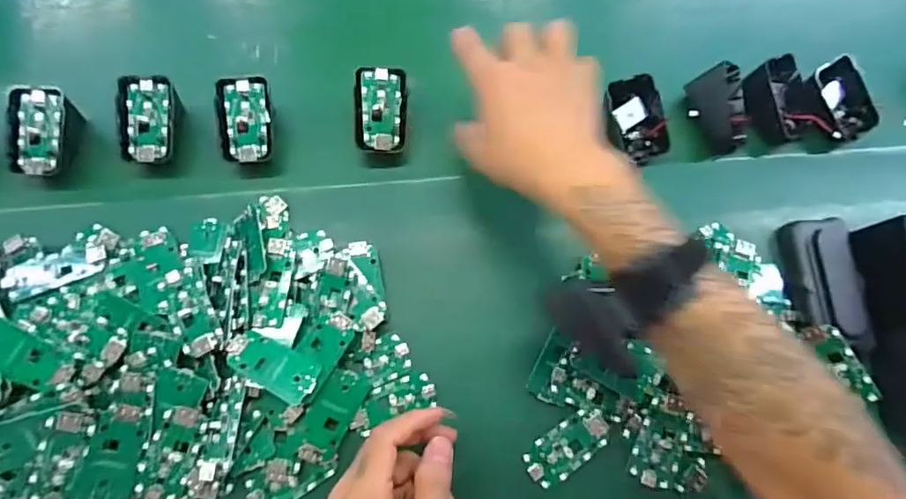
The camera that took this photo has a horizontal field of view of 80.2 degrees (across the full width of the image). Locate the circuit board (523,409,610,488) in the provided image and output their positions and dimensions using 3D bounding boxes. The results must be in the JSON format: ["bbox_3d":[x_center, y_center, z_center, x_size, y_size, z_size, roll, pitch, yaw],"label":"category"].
[{"bbox_3d":[0.082,0.140,0.382,0.065,0.004,0.031,-37,78,-10],"label":"circuit board"}]

